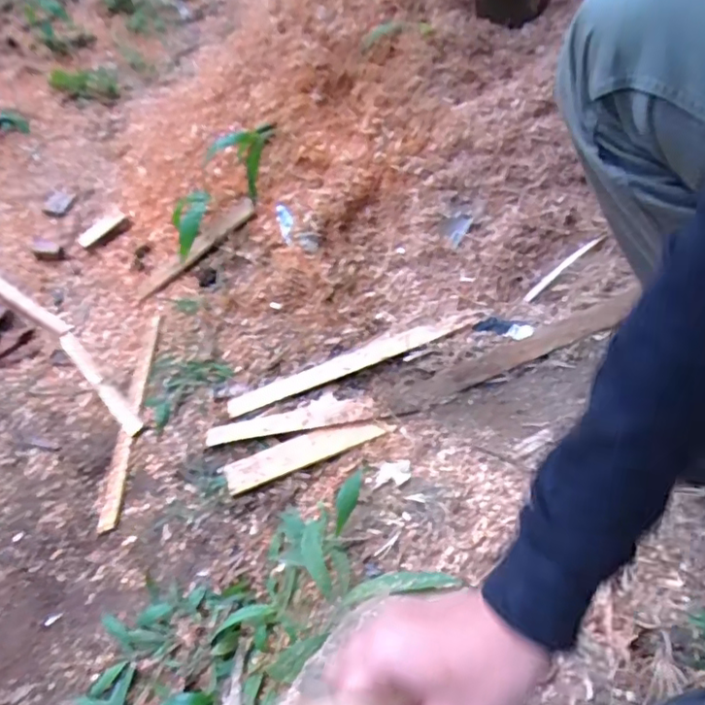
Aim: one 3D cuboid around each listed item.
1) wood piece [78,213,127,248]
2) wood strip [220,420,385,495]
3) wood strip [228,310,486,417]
[{"bbox_3d":[-0.559,-0.274,1.345,0.118,0.026,0.021,-35,61,1],"label":"wood piece"},{"bbox_3d":[-0.068,0.132,0.818,0.214,0.009,0.043,-22,60,-2],"label":"wood strip"},{"bbox_3d":[0.001,0.012,0.892,0.385,0.012,0.035,-21,56,1],"label":"wood strip"}]

